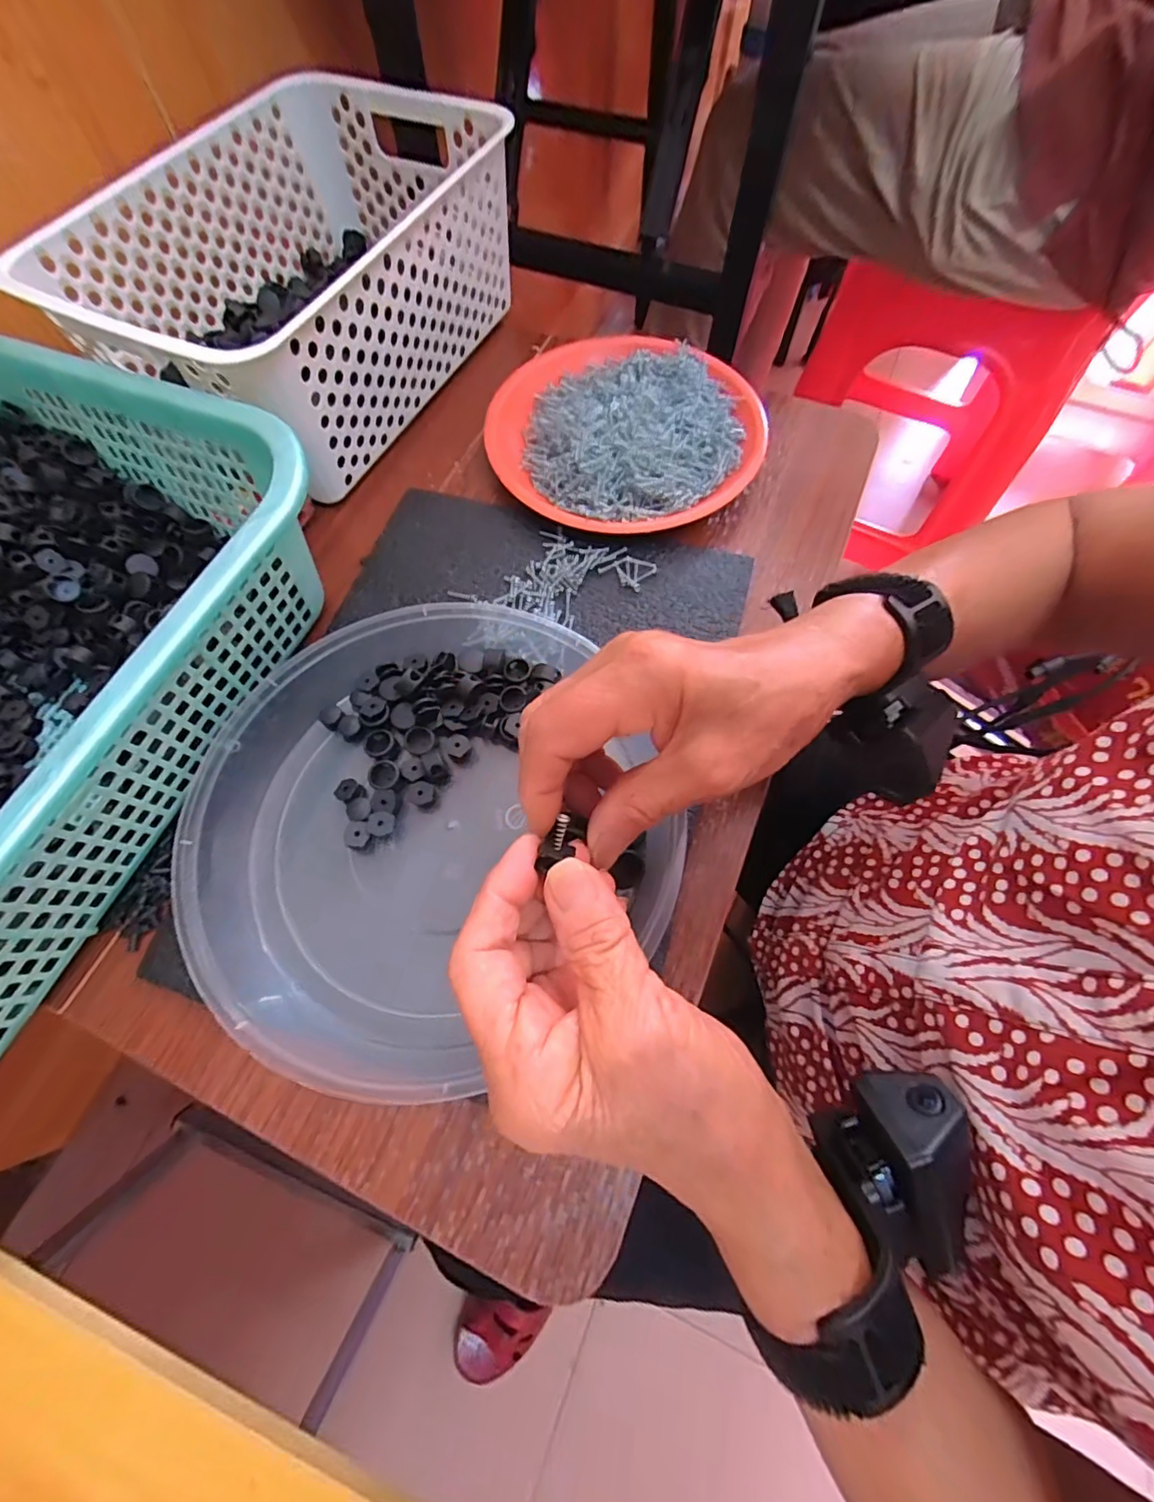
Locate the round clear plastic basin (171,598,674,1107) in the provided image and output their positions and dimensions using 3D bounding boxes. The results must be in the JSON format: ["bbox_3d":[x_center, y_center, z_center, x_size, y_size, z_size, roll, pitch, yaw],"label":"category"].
[{"bbox_3d":[-0.077,0.030,0.270,0.224,0.037,0.226,0,69,0],"label":"round clear plastic basin"}]

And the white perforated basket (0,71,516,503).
[{"bbox_3d":[-0.197,-0.336,0.393,0.206,0.121,0.297,25,71,10],"label":"white perforated basket"}]

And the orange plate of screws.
[{"bbox_3d":[0.031,-0.227,0.377,0.188,0.033,0.178,0,69,0],"label":"orange plate of screws"}]

